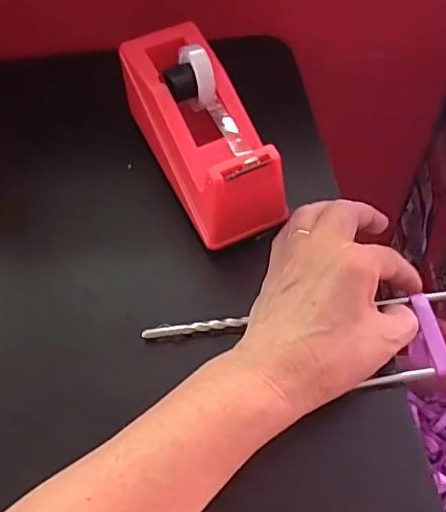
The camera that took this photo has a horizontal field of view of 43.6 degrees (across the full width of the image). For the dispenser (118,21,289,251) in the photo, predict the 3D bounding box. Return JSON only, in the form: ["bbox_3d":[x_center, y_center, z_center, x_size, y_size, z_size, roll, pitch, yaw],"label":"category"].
[{"bbox_3d":[-0.017,-0.086,0.376,0.064,0.063,0.154,-22,60,-12],"label":"dispenser"}]

